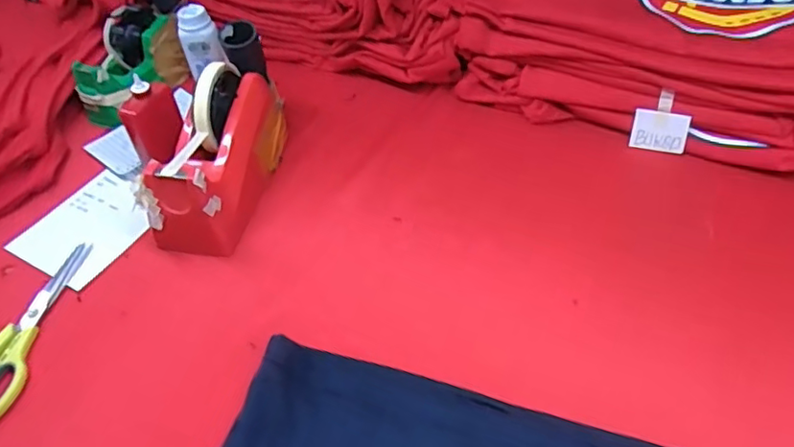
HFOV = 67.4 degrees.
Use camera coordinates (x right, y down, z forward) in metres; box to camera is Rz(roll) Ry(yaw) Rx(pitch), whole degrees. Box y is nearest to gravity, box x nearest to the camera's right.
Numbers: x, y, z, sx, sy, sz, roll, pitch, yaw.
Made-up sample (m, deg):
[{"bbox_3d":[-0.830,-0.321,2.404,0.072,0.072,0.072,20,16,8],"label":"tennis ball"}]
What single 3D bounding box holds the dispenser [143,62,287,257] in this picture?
[{"bbox_3d":[-0.174,-0.074,0.584,0.071,0.115,0.193,8,47,10],"label":"dispenser"}]

